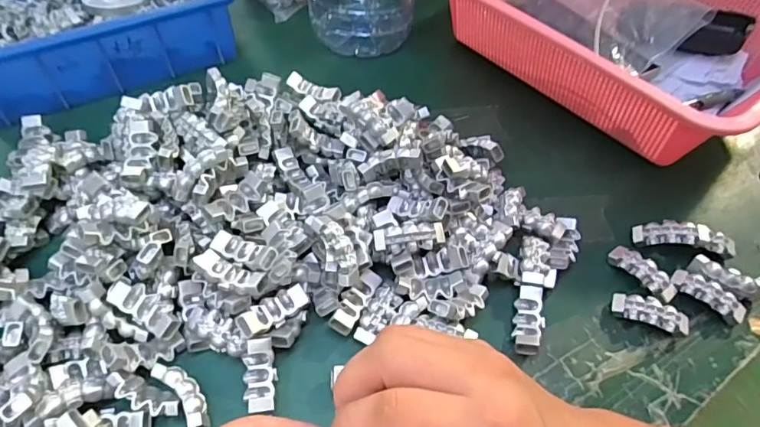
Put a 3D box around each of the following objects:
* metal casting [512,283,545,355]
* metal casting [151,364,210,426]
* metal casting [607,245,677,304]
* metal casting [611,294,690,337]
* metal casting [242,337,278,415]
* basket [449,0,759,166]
[{"bbox_3d":[0.099,0.072,0.336,0.018,0.015,0.047,12,55,5],"label":"metal casting"},{"bbox_3d":[-0.114,0.109,0.300,0.016,0.016,0.048,-37,64,-26],"label":"metal casting"},{"bbox_3d":[0.186,0.042,0.358,0.016,0.014,0.049,-33,62,-24],"label":"metal casting"},{"bbox_3d":[0.182,0.068,0.341,0.048,0.016,0.018,22,56,12],"label":"metal casting"},{"bbox_3d":[-0.073,0.098,0.307,0.020,0.009,0.041,-3,72,-5],"label":"metal casting"},{"bbox_3d":[0.214,-0.171,0.474,0.210,0.095,0.302,-36,64,-25],"label":"basket"}]

